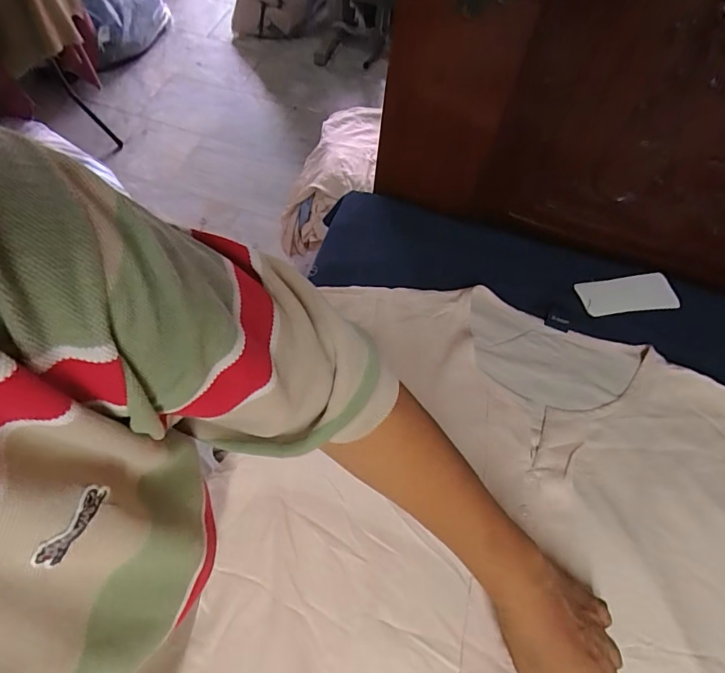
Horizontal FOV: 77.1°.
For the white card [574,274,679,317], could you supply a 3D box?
[{"bbox_3d":[0.311,-0.048,0.531,0.118,0.007,0.044,-7,65,-8],"label":"white card"}]

